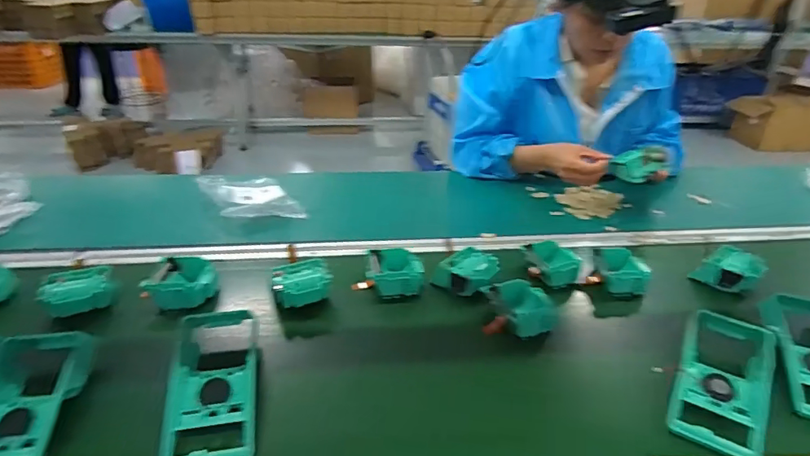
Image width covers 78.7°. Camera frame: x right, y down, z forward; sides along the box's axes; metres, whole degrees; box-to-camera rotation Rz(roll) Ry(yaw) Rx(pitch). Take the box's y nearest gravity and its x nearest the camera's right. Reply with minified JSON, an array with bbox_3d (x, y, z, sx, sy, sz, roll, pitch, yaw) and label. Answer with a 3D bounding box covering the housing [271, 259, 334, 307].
[{"bbox_3d":[-0.139,0.076,0.675,0.077,0.035,0.068,-10,32,-18],"label":"housing"}]

